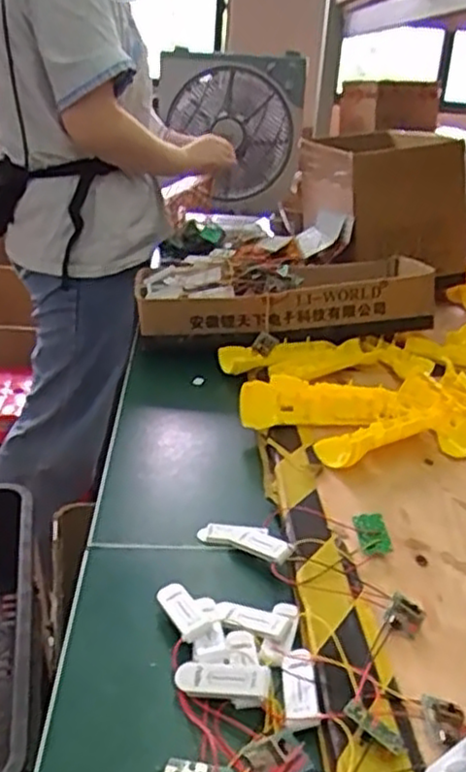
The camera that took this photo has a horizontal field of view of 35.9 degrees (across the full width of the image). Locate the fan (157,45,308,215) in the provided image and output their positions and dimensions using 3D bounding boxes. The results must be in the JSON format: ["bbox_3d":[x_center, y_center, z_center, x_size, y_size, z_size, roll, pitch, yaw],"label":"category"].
[{"bbox_3d":[-0.017,-0.636,1.830,0.359,0.374,0.122,13,24,20],"label":"fan"}]

